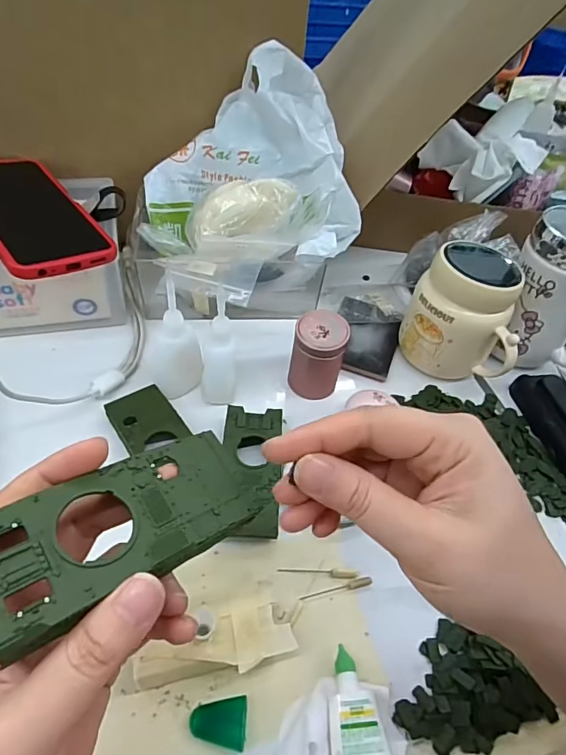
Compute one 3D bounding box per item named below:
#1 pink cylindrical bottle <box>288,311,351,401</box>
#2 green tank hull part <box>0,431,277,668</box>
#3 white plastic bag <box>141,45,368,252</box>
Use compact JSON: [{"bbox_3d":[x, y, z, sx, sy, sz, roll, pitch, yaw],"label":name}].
[{"bbox_3d":[0.031,-0.019,0.408,0.043,0.066,0.037,16,49,7],"label":"pink cylindrical bottle"},{"bbox_3d":[-0.056,0.054,0.179,0.105,0.011,0.046,-20,50,-41],"label":"green tank hull part"},{"bbox_3d":[-0.026,-0.201,0.437,0.199,0.119,0.167,-10,51,-16],"label":"white plastic bag"}]

